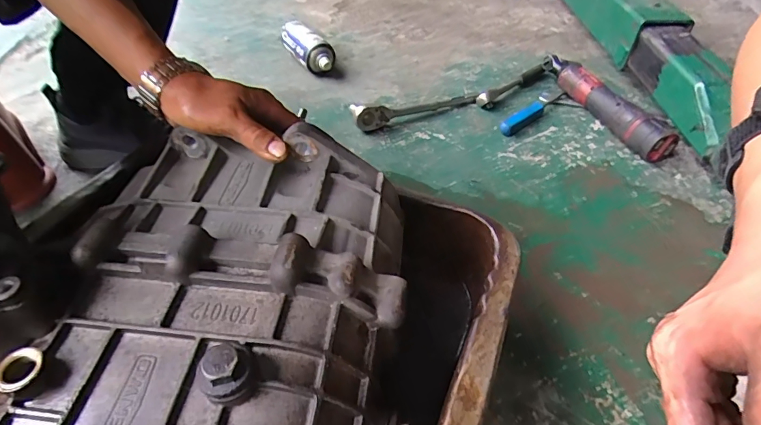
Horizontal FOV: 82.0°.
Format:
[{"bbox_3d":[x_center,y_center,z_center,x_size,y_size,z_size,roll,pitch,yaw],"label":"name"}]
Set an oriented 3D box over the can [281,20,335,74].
[{"bbox_3d":[-0.139,-0.317,0.856,0.057,0.068,0.132,-24,49,-23],"label":"can"}]

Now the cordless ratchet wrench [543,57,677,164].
[{"bbox_3d":[0.354,-0.184,0.724,0.053,0.059,0.284,-17,46,-17],"label":"cordless ratchet wrench"}]

